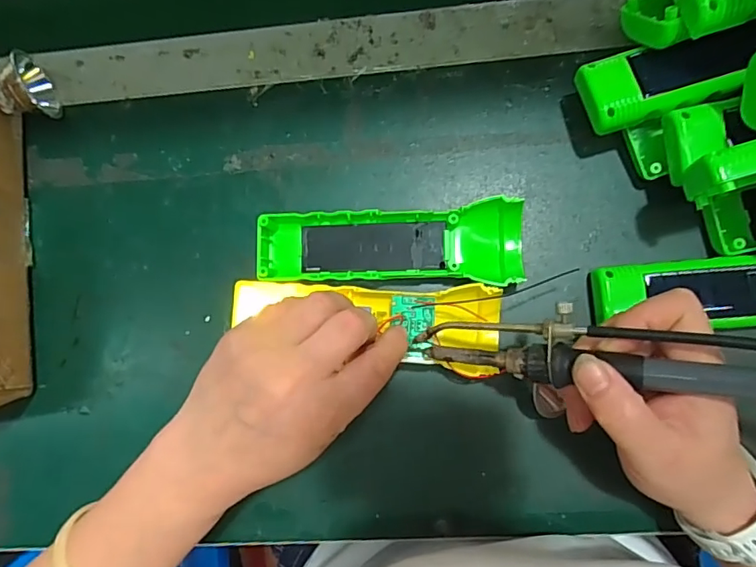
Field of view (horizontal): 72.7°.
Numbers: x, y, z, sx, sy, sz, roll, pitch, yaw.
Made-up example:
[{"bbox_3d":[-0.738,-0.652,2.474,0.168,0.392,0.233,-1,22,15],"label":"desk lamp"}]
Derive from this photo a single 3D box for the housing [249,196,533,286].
[{"bbox_3d":[0.006,-0.022,0.320,0.162,0.026,0.047,-2,84,5],"label":"housing"}]

